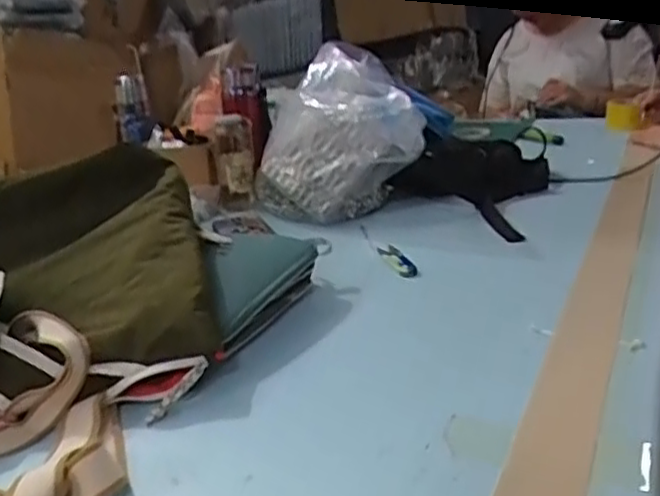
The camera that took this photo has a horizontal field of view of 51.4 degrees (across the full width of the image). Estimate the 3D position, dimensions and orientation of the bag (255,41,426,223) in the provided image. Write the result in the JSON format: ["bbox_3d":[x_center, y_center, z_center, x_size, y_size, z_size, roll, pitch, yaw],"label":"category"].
[{"bbox_3d":[0.009,-0.162,1.009,0.232,0.239,0.260,-6,18,-4],"label":"bag"}]

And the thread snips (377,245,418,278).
[{"bbox_3d":[0.087,0.020,0.888,0.029,0.012,0.111,-8,18,-9],"label":"thread snips"}]

